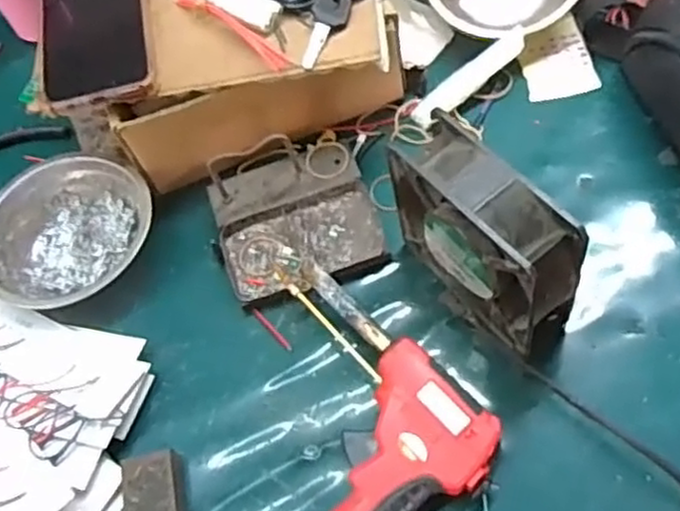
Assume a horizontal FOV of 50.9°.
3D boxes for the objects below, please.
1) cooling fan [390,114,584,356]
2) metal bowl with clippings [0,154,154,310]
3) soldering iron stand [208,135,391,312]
[{"bbox_3d":[0.082,-0.008,0.430,0.047,0.117,0.122,-38,61,-12],"label":"cooling fan"},{"bbox_3d":[-0.204,-0.018,0.529,0.126,0.033,0.119,-39,64,-13],"label":"metal bowl with clippings"},{"bbox_3d":[-0.037,-0.035,0.504,0.114,0.056,0.118,-19,59,-1],"label":"soldering iron stand"}]

